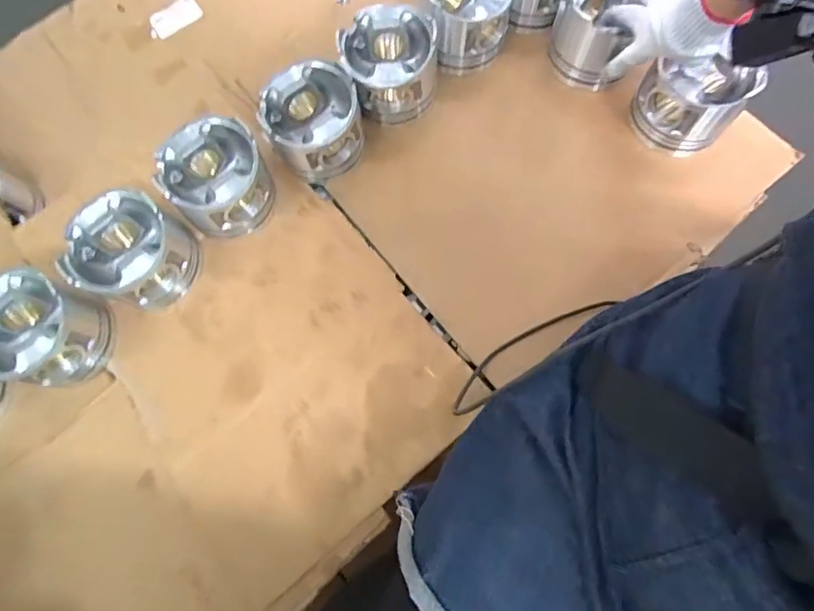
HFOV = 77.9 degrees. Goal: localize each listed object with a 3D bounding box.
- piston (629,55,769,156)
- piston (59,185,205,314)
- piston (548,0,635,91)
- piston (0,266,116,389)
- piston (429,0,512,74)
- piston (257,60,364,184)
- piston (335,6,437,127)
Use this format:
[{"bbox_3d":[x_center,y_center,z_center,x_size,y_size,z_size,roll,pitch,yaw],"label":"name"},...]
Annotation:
[{"bbox_3d":[0.321,-0.235,0.581,0.098,0.094,0.096,10,68,6],"label":"piston"},{"bbox_3d":[-0.300,-0.056,0.561,0.107,0.096,0.120,29,74,10],"label":"piston"},{"bbox_3d":[0.230,-0.347,0.620,0.089,0.094,0.104,20,70,10],"label":"piston"},{"bbox_3d":[-0.388,0.031,0.533,0.104,0.098,0.109,-1,73,4],"label":"piston"},{"bbox_3d":[0.076,-0.378,0.644,0.108,0.087,0.114,-10,73,1],"label":"piston"},{"bbox_3d":[-0.107,-0.211,0.612,0.109,0.102,0.096,-29,73,-9],"label":"piston"},{"bbox_3d":[-0.022,-0.292,0.616,0.108,0.084,0.104,-1,73,4],"label":"piston"}]

